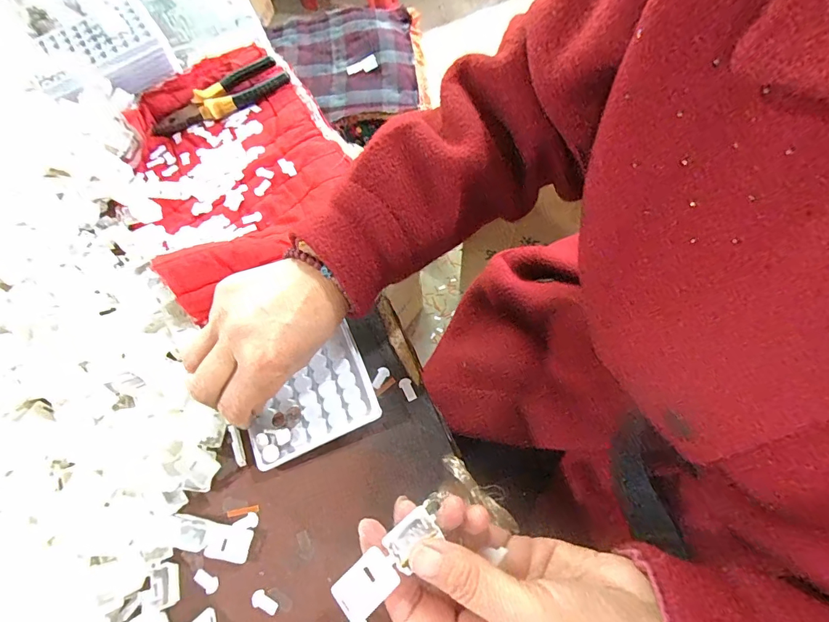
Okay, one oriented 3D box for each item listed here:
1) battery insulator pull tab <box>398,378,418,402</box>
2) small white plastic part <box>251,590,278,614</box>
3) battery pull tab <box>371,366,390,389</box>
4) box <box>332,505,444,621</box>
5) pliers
[{"bbox_3d":[-0.005,0.059,0.322,0.009,0.004,0.018,-25,67,-7],"label":"battery insulator pull tab"},{"bbox_3d":[-0.096,0.187,0.275,0.019,0.004,0.009,20,68,11],"label":"small white plastic part"},{"bbox_3d":[-0.026,0.051,0.327,0.009,0.004,0.017,27,69,13],"label":"battery pull tab"},{"bbox_3d":[-0.013,0.121,0.205,0.054,0.013,0.019,-33,68,-21],"label":"box"},{"bbox_3d":[-0.205,-0.226,0.449,0.144,0.013,0.045,-34,68,-11],"label":"pliers"}]

